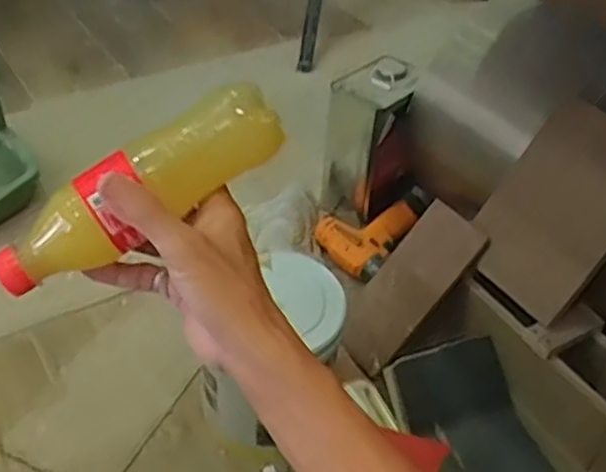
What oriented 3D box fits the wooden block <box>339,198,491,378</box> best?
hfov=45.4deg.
[{"bbox_3d":[0.142,0.072,0.992,0.093,0.242,0.017,41,12,16],"label":"wooden block"}]

